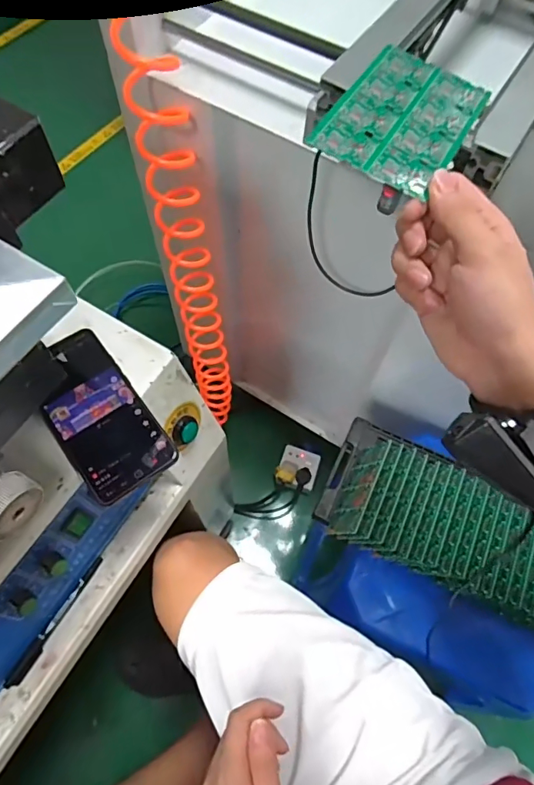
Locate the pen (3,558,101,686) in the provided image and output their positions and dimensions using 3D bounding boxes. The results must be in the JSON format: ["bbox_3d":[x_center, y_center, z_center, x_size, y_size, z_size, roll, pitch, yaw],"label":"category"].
[{"bbox_3d":[-0.216,0.234,0.484,0.011,0.009,0.136,30,67,12],"label":"pen"}]

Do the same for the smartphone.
[{"bbox_3d":[-0.153,0.018,0.422,0.078,0.008,0.156,-34,75,-17],"label":"smartphone"}]

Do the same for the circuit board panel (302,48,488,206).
[{"bbox_3d":[0.093,-0.186,0.316,0.083,0.004,0.127,32,67,7],"label":"circuit board panel"}]

